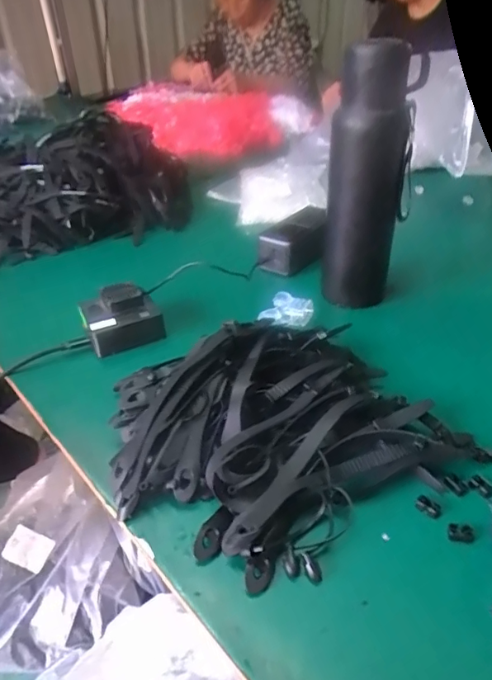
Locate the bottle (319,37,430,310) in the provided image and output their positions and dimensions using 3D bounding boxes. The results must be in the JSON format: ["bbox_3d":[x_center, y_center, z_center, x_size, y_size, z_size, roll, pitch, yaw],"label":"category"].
[{"bbox_3d":[0.134,-0.167,0.550,0.068,0.255,0.080,24,43,31],"label":"bottle"}]

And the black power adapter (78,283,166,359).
[{"bbox_3d":[-0.137,-0.025,0.558,0.079,0.050,0.067,-18,39,-22],"label":"black power adapter"}]

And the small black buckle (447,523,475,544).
[{"bbox_3d":[0.149,0.133,0.353,0.018,0.004,0.013,2,36,5],"label":"small black buckle"}]

